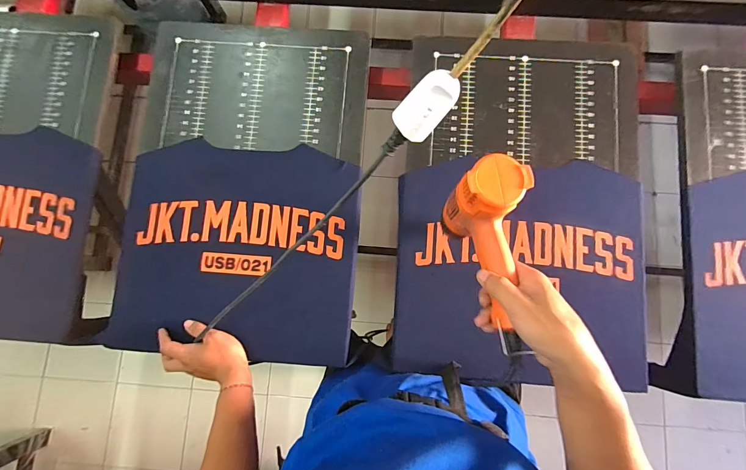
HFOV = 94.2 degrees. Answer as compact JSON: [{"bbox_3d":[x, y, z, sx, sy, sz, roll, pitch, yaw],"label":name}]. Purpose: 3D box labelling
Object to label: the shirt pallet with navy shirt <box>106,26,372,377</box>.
[{"bbox_3d":[-0.222,-0.094,0.617,0.402,0.029,0.589,5,82,1],"label":"shirt pallet with navy shirt"}]

